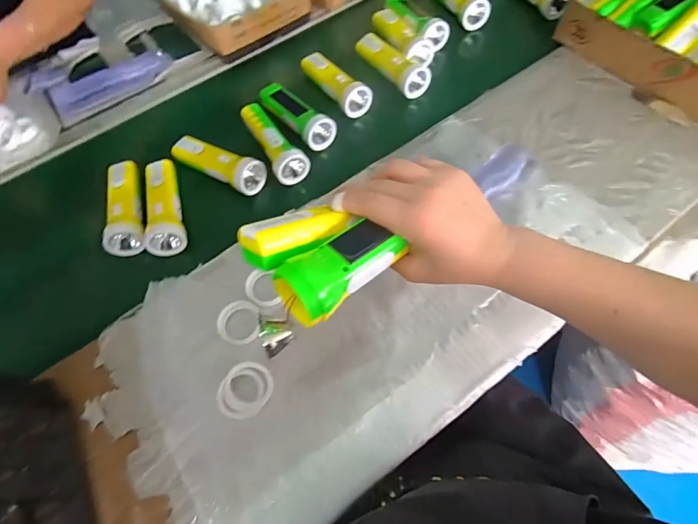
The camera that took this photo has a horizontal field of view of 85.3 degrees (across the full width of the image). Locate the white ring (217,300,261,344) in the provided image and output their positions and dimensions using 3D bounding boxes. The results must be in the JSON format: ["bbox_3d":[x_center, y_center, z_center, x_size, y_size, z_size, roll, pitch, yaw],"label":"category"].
[{"bbox_3d":[-0.138,0.076,0.479,0.053,0.014,0.053,-2,61,5],"label":"white ring"}]

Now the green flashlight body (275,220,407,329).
[{"bbox_3d":[-0.004,0.006,0.278,0.101,0.034,0.037,-30,68,-27],"label":"green flashlight body"}]

